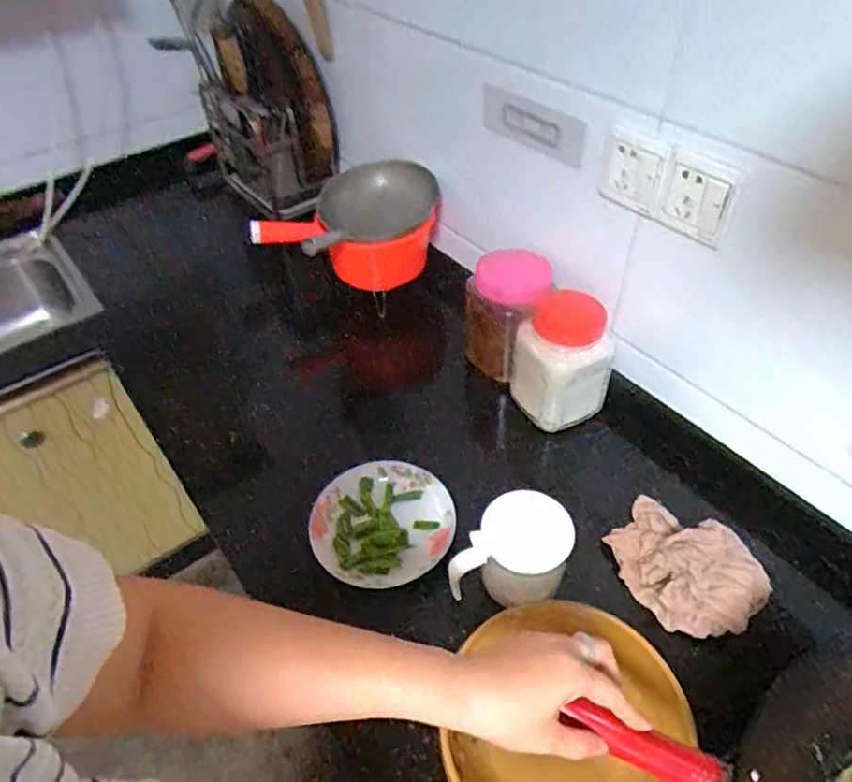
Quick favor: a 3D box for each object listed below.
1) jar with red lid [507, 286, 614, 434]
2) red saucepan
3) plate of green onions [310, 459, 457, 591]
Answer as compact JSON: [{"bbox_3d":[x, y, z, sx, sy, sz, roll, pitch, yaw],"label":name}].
[{"bbox_3d":[0.184,-0.043,0.864,0.120,0.178,0.120,-2,46,2],"label":"jar with red lid"},{"bbox_3d":[-0.132,-0.275,1.103,0.330,0.161,0.207,-20,48,-16],"label":"red saucepan"},{"bbox_3d":[-0.053,0.166,0.771,0.175,0.026,0.169,-2,46,2],"label":"plate of green onions"}]

